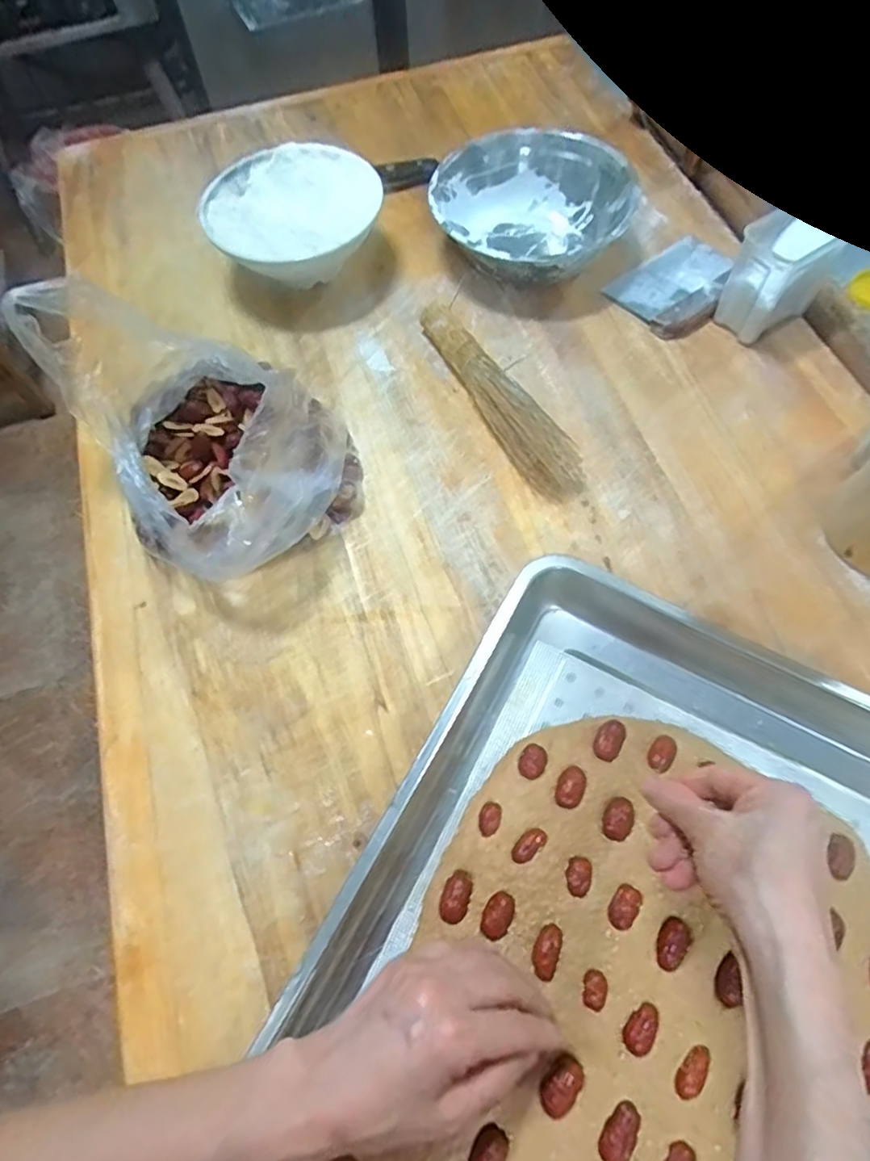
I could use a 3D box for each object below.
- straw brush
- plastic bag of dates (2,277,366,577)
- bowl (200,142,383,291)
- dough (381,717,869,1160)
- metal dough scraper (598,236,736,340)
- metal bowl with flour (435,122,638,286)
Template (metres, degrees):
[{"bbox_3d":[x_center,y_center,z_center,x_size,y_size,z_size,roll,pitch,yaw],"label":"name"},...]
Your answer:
[{"bbox_3d":[0.063,-0.191,0.620,0.055,0.048,0.265,-26,66,-11],"label":"straw brush"},{"bbox_3d":[-0.190,-0.136,0.536,0.190,0.170,0.241,-34,67,-14],"label":"plastic bag of dates"},{"bbox_3d":[-0.156,-0.399,0.705,0.184,0.089,0.200,-1,64,2],"label":"bowl"},{"bbox_3d":[0.098,0.304,0.385,0.282,0.019,0.432,32,69,16],"label":"dough"},{"bbox_3d":[0.278,-0.336,0.696,0.154,0.015,0.103,-38,69,-15],"label":"metal dough scraper"},{"bbox_3d":[0.108,-0.420,0.710,0.214,0.076,0.194,21,66,12],"label":"metal bowl with flour"}]

